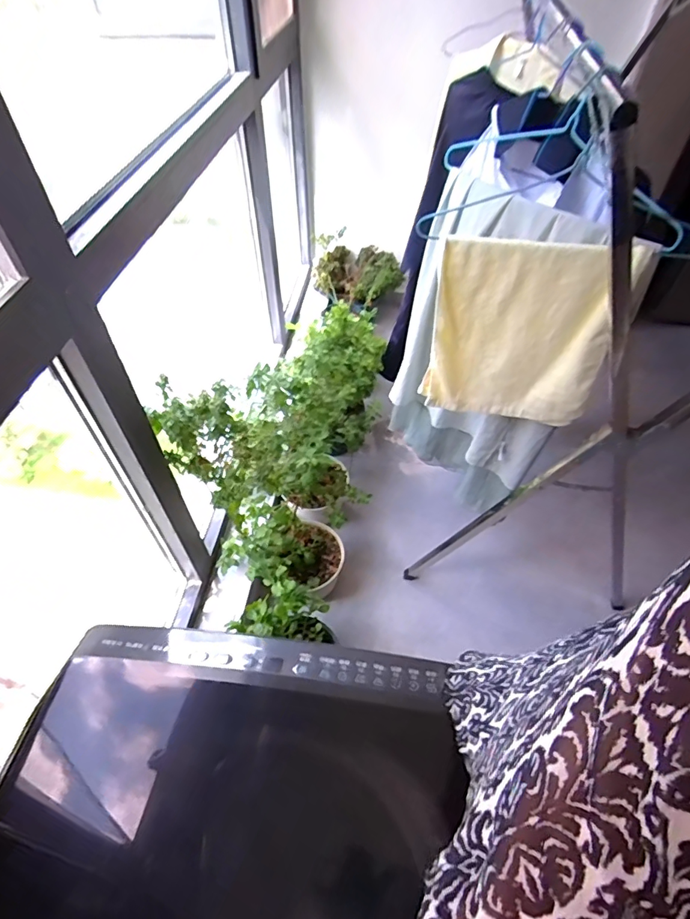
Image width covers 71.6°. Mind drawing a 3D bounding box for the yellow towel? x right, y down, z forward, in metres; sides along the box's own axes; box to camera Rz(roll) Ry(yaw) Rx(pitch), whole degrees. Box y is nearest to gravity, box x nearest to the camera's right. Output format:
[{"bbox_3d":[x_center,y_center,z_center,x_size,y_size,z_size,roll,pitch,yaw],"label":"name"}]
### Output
[{"bbox_3d":[0.308,-0.215,0.858,0.312,0.351,0.071,11,58,2],"label":"yellow towel"}]

